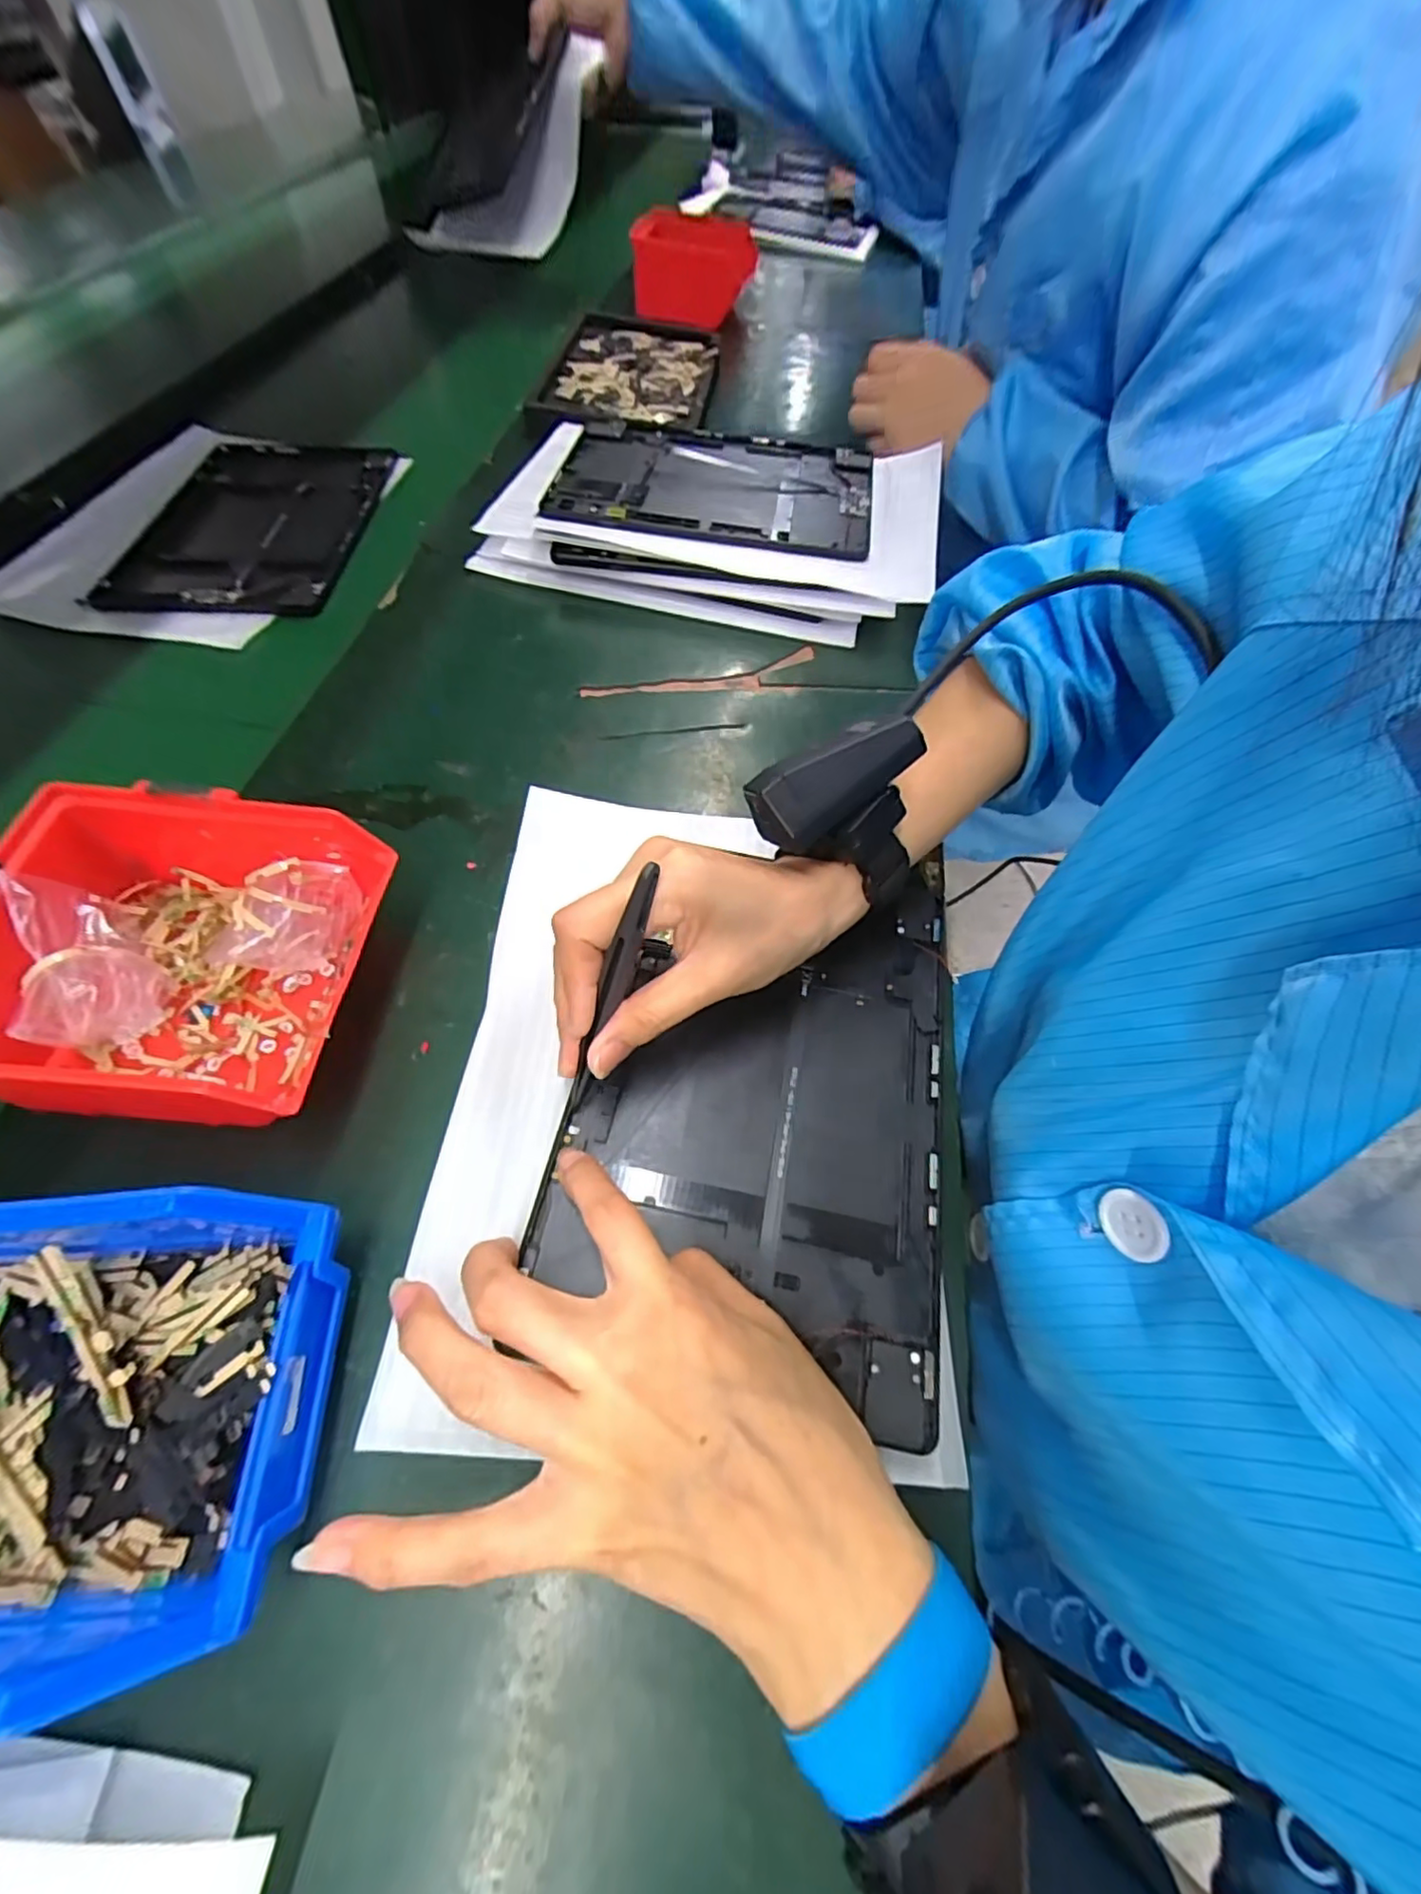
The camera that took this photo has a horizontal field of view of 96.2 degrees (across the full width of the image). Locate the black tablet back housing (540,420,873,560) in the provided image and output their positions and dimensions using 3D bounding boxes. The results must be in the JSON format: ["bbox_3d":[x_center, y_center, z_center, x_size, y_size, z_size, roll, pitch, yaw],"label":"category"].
[{"bbox_3d":[0.000,-0.356,0.488,0.244,0.014,0.156,10,61,2],"label":"black tablet back housing"}]

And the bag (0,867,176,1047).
[{"bbox_3d":[-0.255,0.006,0.253,0.043,0.053,0.060,-38,68,-22],"label":"bag"}]

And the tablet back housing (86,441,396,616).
[{"bbox_3d":[-0.348,-0.334,0.498,0.162,0.014,0.246,-1,59,-3],"label":"tablet back housing"}]

